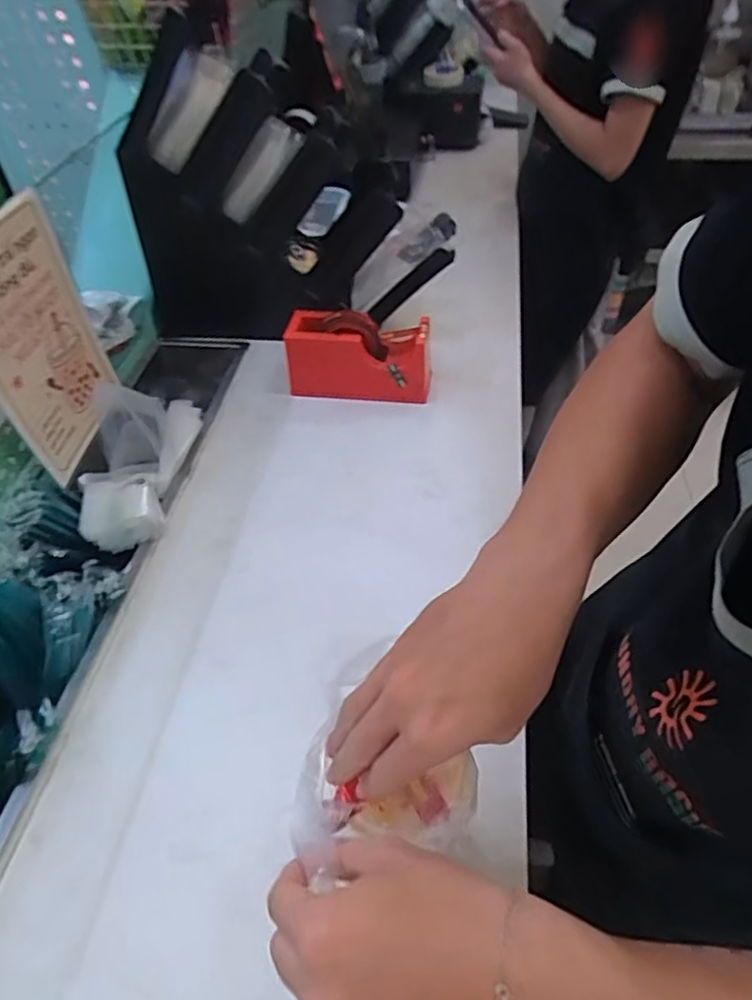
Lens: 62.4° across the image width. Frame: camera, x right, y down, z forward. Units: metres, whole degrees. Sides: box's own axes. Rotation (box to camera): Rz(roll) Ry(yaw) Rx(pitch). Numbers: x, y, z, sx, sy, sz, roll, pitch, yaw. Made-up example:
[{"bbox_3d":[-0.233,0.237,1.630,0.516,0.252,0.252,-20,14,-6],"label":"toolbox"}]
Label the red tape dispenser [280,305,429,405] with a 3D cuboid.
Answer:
[{"bbox_3d":[-0.023,-0.207,0.902,0.205,0.110,0.071,3,47,6],"label":"red tape dispenser"}]

